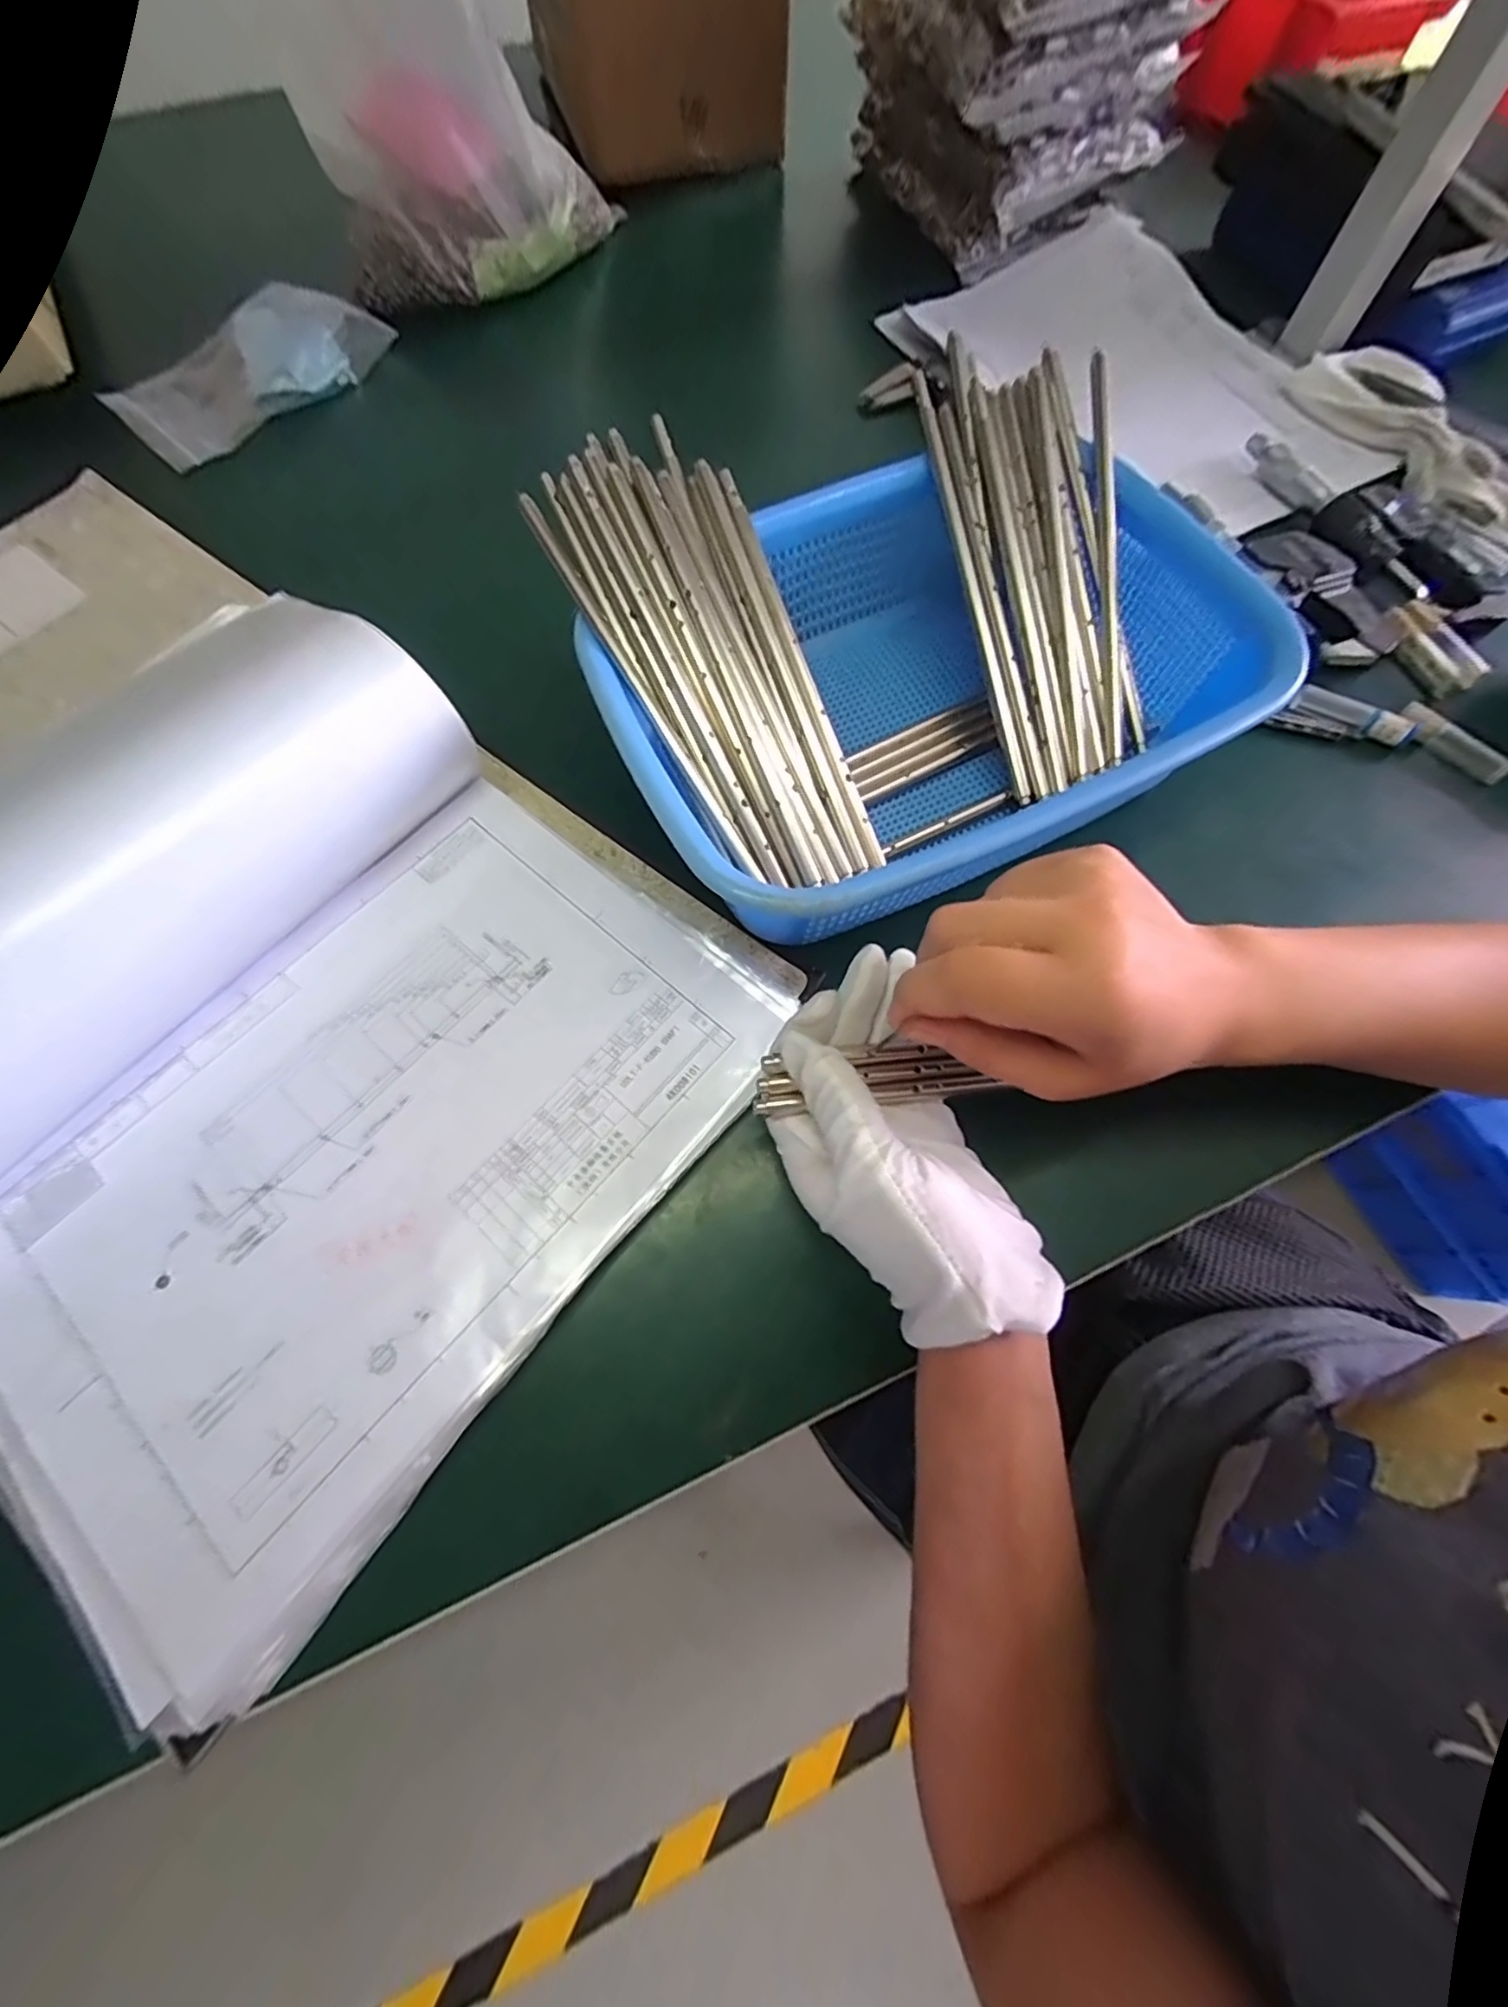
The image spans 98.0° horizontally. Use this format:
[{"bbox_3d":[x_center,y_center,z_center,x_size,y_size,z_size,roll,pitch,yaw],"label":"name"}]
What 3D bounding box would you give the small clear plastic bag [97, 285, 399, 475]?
[{"bbox_3d":[-0.362,-0.455,0.468,0.176,0.026,0.107,-42,74,-14],"label":"small clear plastic bag"}]

